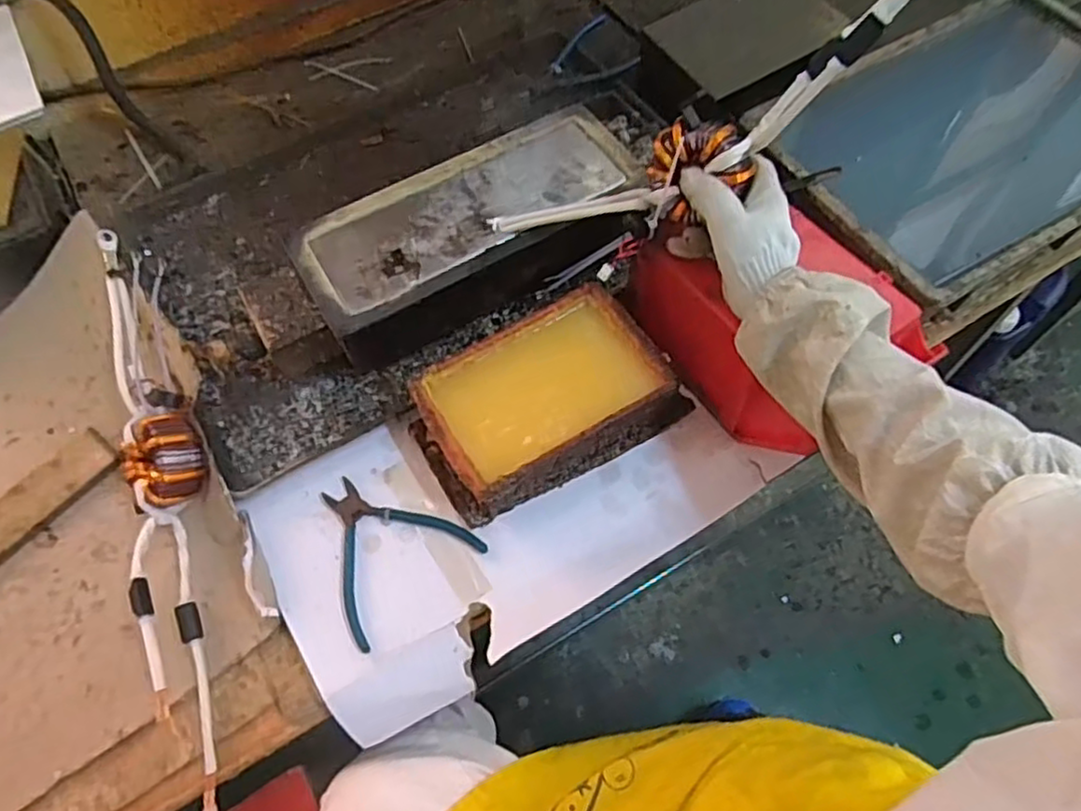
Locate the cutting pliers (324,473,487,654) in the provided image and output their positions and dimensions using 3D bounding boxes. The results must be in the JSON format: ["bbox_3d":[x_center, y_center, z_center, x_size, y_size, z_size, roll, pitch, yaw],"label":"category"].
[{"bbox_3d":[-0.137,0.115,0.592,0.123,0.008,0.134,-39,66,-17],"label":"cutting pliers"}]

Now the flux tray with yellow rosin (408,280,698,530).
[{"bbox_3d":[0.003,-0.004,0.617,0.223,0.067,0.137,-29,64,-13],"label":"flux tray with yellow rosin"}]

